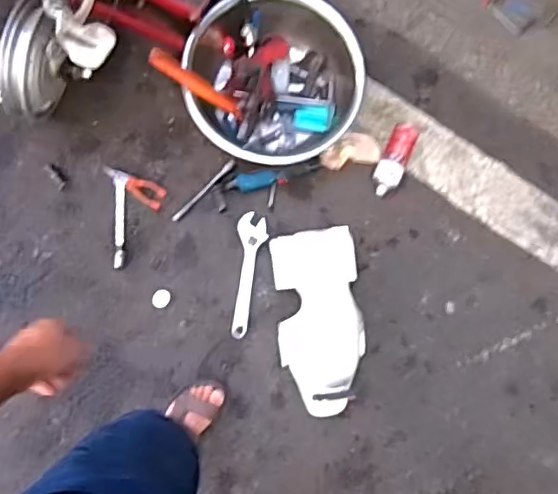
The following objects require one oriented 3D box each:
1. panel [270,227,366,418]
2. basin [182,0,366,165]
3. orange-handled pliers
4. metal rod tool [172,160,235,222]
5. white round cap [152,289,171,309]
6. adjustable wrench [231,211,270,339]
[{"bbox_3d":[0.100,0.179,1.358,0.187,0.120,0.427,-7,82,-7],"label":"panel"},{"bbox_3d":[-0.014,-0.401,1.390,0.393,0.132,0.376,1,82,-6],"label":"basin"},{"bbox_3d":[-0.344,-0.150,1.404,0.154,0.010,0.058,33,79,-1],"label":"orange-handled pliers"},{"bbox_3d":[-0.183,-0.137,1.415,0.018,0.016,0.203,45,80,2],"label":"metal rod tool"},{"bbox_3d":[-0.277,0.122,1.376,0.036,0.006,0.046,33,79,-1],"label":"white round cap"},{"bbox_3d":[-0.070,0.068,1.411,0.070,0.011,0.298,3,81,-6],"label":"adjustable wrench"}]

